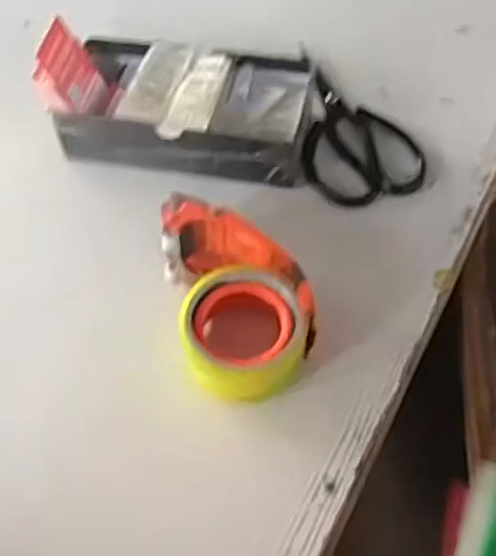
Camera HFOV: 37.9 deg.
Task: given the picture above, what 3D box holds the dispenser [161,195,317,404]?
[{"bbox_3d":[-0.009,0.013,0.543,0.096,0.057,0.157,-13,56,-6],"label":"dispenser"}]

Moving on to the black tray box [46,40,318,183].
[{"bbox_3d":[-0.054,-0.153,0.653,0.218,0.055,0.112,7,56,7],"label":"black tray box"}]

